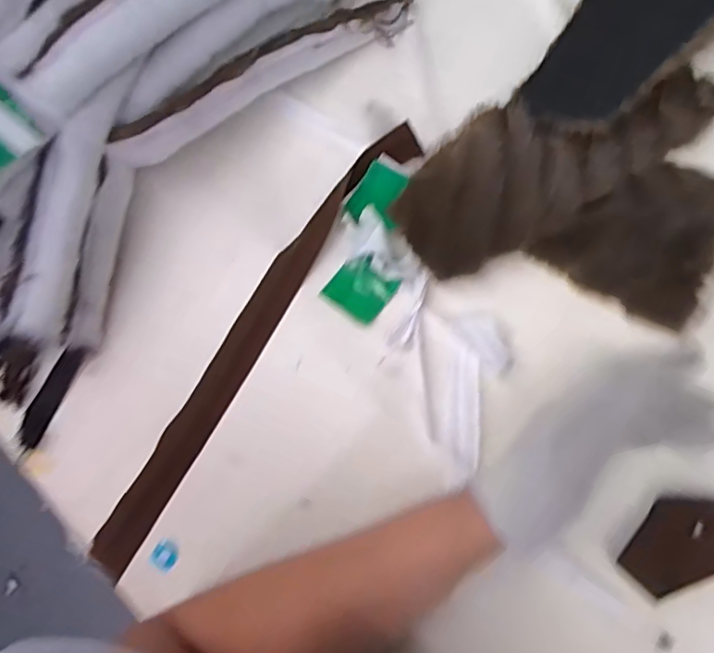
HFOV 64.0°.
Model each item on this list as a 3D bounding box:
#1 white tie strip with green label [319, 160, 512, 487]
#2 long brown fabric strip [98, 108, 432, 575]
[{"bbox_3d":[0.044,-0.009,0.405,0.089,0.033,0.224,-29,75,-2],"label":"white tie strip with green label"},{"bbox_3d":[-0.076,0.005,0.424,0.042,0.014,0.386,33,83,13],"label":"long brown fabric strip"}]

